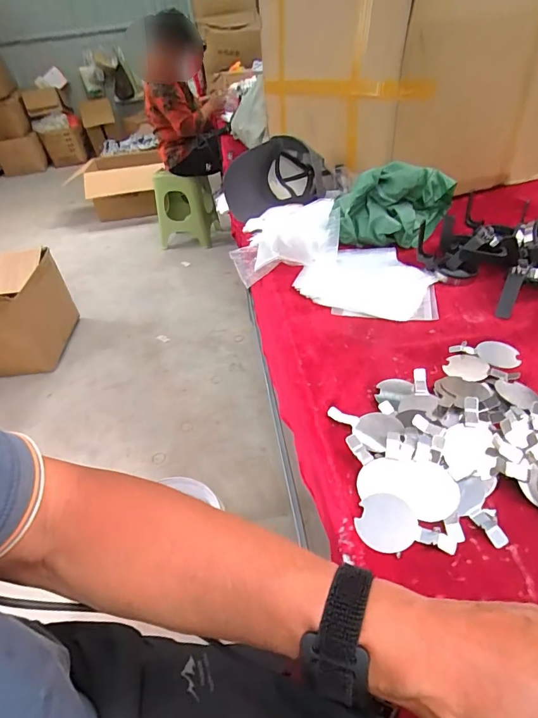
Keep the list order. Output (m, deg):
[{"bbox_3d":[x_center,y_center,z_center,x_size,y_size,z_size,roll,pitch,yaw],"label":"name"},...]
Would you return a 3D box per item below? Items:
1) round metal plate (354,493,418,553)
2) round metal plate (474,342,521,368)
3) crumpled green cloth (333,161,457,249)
[{"bbox_3d":[0.106,0.148,0.373,0.053,0.004,0.051,-10,43,5],"label":"round metal plate"},{"bbox_3d":[0.300,-0.007,0.538,0.050,0.004,0.053,11,41,19],"label":"round metal plate"},{"bbox_3d":[0.236,-0.299,0.795,0.212,0.128,0.114,11,41,19],"label":"crumpled green cloth"}]

